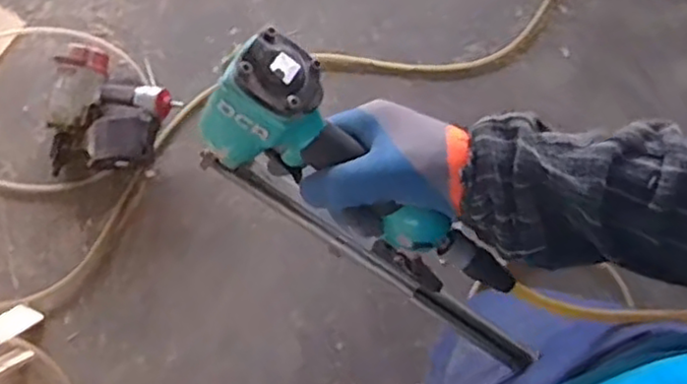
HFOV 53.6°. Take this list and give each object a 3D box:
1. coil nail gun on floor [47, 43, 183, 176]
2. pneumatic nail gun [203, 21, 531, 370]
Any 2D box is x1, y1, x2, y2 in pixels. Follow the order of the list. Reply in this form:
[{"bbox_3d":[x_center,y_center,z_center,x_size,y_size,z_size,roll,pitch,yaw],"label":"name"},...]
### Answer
[{"bbox_3d":[-0.560,-0.160,1.562,0.299,0.108,0.282,30,78,10],"label":"coil nail gun on floor"},{"bbox_3d":[0.025,0.033,0.541,0.083,0.128,0.367,-50,121,-11],"label":"pneumatic nail gun"}]

